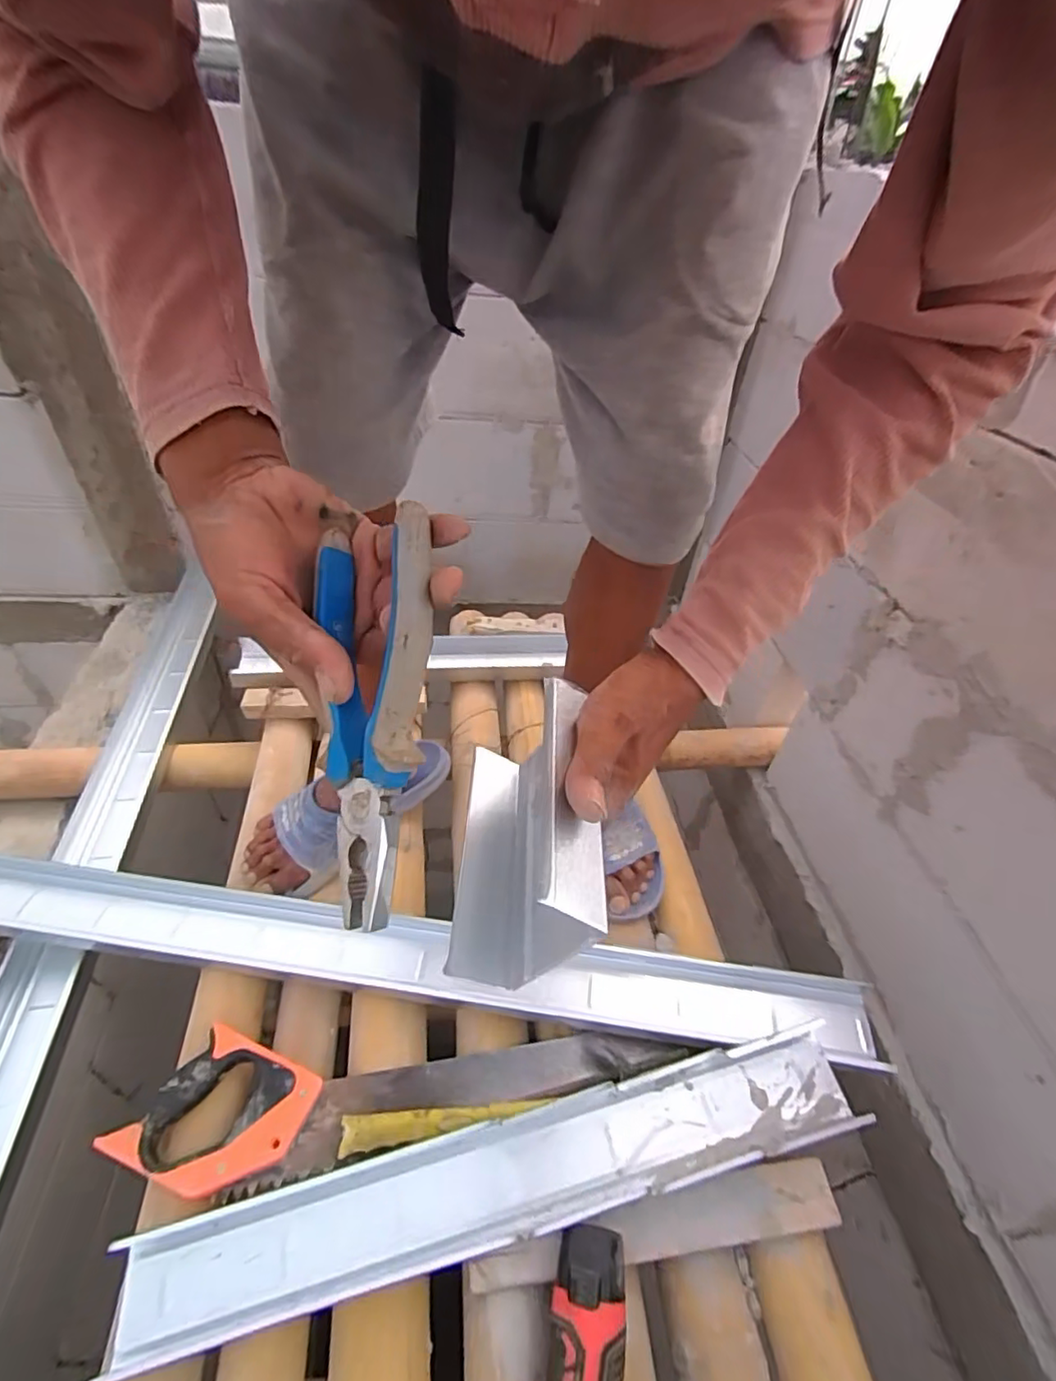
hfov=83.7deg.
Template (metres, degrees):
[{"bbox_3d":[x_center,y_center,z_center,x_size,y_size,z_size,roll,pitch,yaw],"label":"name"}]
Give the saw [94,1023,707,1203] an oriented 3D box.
[{"bbox_3d":[-0.100,0.379,0.543,0.506,0.040,0.119,2,42,-5],"label":"saw"}]

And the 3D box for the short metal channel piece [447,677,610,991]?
[{"bbox_3d":[0.002,0.074,0.324,0.062,0.089,0.146,7,42,1],"label":"short metal channel piece"}]

